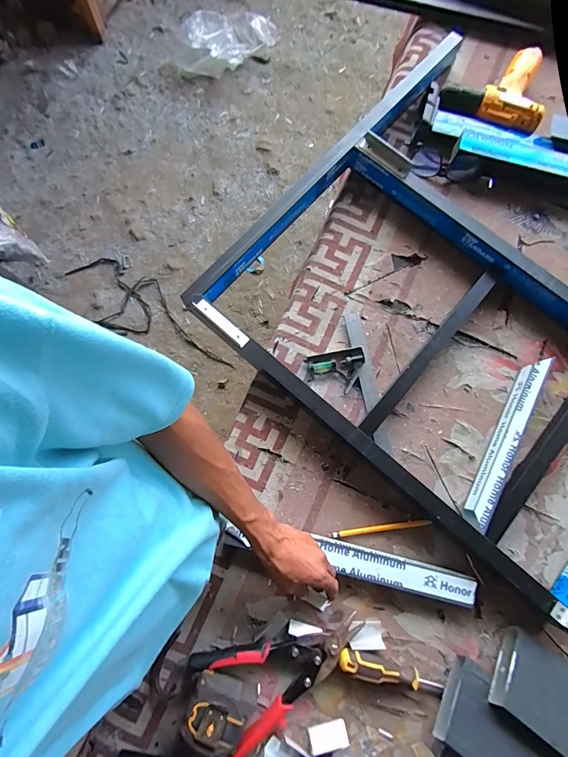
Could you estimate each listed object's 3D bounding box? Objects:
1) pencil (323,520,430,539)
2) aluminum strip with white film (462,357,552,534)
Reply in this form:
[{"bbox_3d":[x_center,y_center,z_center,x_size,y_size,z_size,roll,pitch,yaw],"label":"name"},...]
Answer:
[{"bbox_3d":[0.142,0.226,0.553,0.154,0.008,0.011,-6,78,-3],"label":"pencil"},{"bbox_3d":[0.349,0.097,0.572,0.045,0.041,0.287,29,78,5],"label":"aluminum strip with white film"}]

